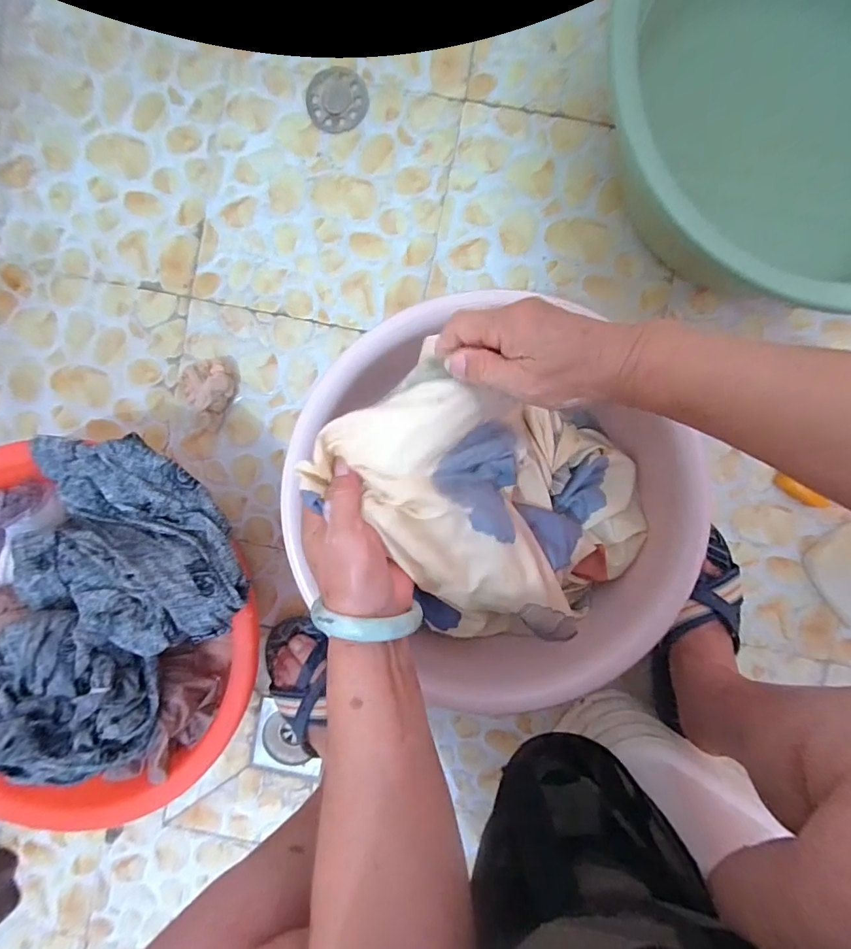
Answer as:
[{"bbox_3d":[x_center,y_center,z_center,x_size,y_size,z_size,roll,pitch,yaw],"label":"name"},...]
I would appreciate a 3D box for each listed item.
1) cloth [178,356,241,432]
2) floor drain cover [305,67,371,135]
[{"bbox_3d":[-0.274,-0.107,0.565,0.061,0.040,0.093,25,95,0],"label":"cloth"},{"bbox_3d":[-0.109,-0.466,0.559,0.074,0.004,0.072,-7,95,3],"label":"floor drain cover"}]

